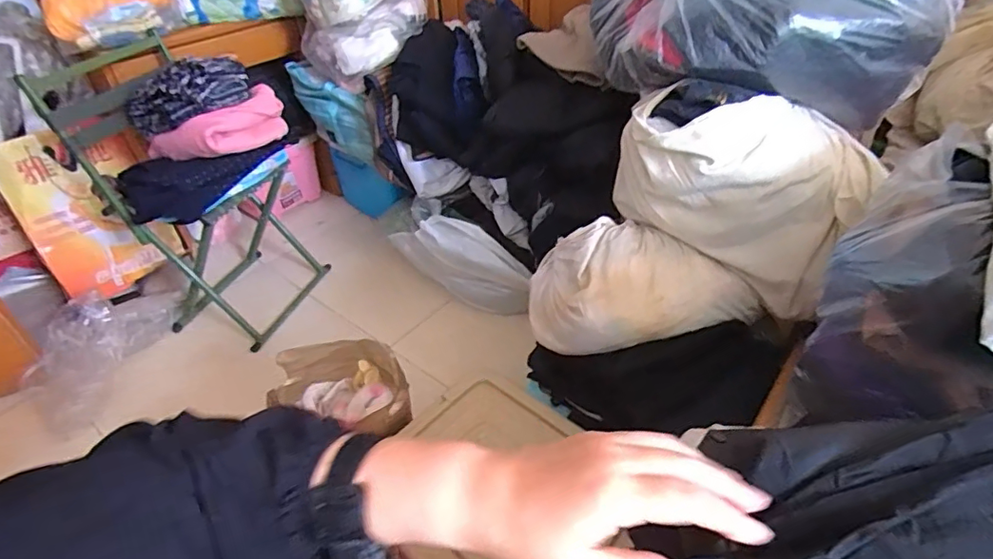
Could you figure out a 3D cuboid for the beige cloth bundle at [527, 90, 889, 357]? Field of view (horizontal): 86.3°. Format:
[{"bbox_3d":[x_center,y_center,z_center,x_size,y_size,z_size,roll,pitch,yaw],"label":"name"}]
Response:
[{"bbox_3d":[0.298,-0.090,0.843,0.471,0.324,0.278,-6,40,-3],"label":"beige cloth bundle"}]

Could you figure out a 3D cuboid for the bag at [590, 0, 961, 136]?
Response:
[{"bbox_3d":[0.416,-0.450,0.842,0.508,0.276,0.338,5,41,9],"label":"bag"}]

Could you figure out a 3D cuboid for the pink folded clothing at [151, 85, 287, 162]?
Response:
[{"bbox_3d":[-0.627,-0.331,1.200,0.298,0.111,0.103,-24,44,-23],"label":"pink folded clothing"}]

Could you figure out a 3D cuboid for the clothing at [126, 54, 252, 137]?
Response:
[{"bbox_3d":[-0.697,-0.410,1.173,0.265,0.118,0.118,-27,44,-6],"label":"clothing"}]

